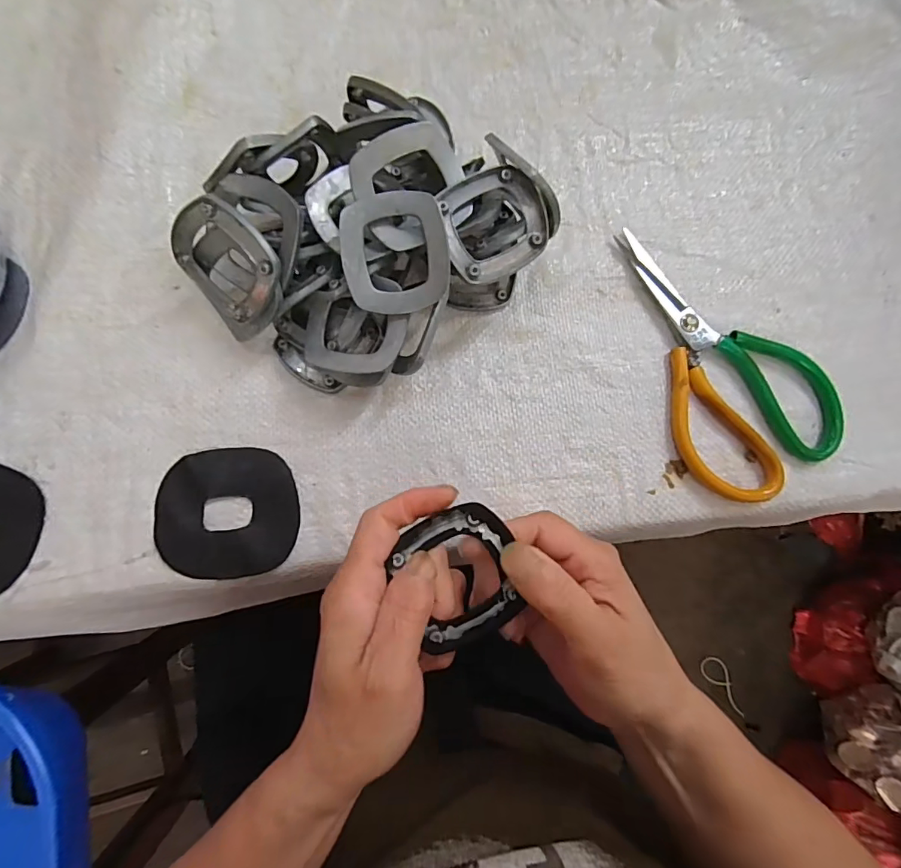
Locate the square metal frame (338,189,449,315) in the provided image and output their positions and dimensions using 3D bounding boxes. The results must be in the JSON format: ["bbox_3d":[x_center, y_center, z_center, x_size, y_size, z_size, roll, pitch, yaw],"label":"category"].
[{"bbox_3d":[-0.029,-0.098,0.256,0.055,0.008,0.062,-6,100,1],"label":"square metal frame"}]

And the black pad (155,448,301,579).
[{"bbox_3d":[-0.133,0.047,0.283,0.079,0.005,0.075,-3,82,-4],"label":"black pad"}]

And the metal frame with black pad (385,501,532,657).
[{"bbox_3d":[0.005,0.065,0.219,0.053,0.009,0.058,-25,84,-7],"label":"metal frame with black pad"}]

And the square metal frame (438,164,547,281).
[{"bbox_3d":[0.025,-0.117,0.265,0.057,0.015,0.057,-17,84,-6],"label":"square metal frame"}]

